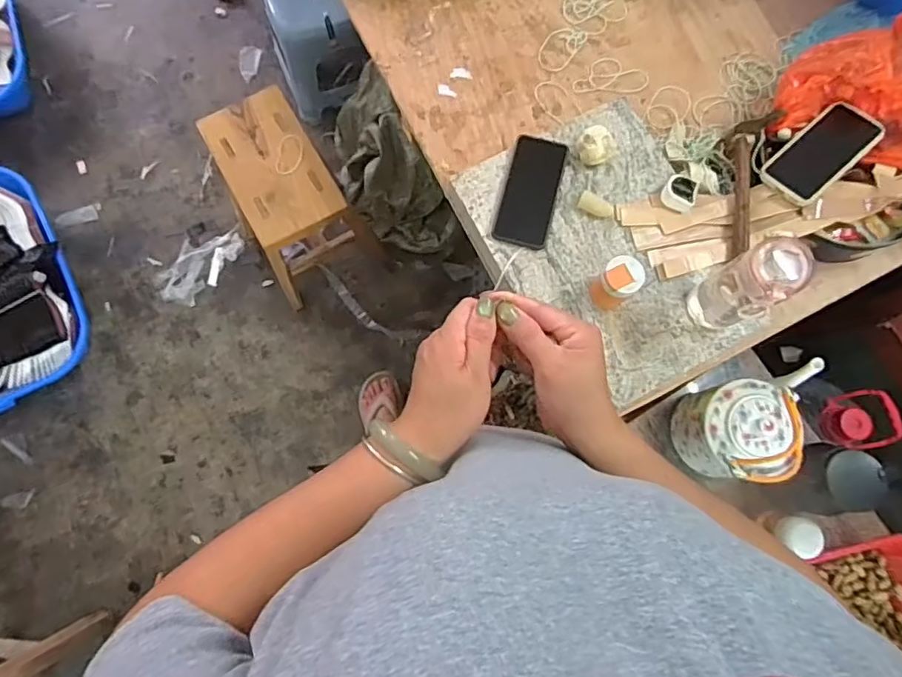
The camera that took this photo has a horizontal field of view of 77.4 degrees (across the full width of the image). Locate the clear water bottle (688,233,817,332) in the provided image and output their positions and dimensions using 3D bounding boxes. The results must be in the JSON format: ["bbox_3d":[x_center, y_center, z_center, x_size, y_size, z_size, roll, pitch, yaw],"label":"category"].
[{"bbox_3d":[0.359,-0.063,0.688,0.070,0.186,0.067,-35,81,-8],"label":"clear water bottle"}]

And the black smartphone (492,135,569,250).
[{"bbox_3d":[0.114,-0.206,0.796,0.077,0.014,0.157,15,85,1],"label":"black smartphone"}]

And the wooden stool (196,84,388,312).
[{"bbox_3d":[-0.361,-0.321,1.348,0.261,0.403,0.317,-28,80,-7],"label":"wooden stool"}]

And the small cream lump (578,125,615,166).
[{"bbox_3d":[0.205,-0.274,0.803,0.050,0.043,0.051,-44,82,-10],"label":"small cream lump"}]

